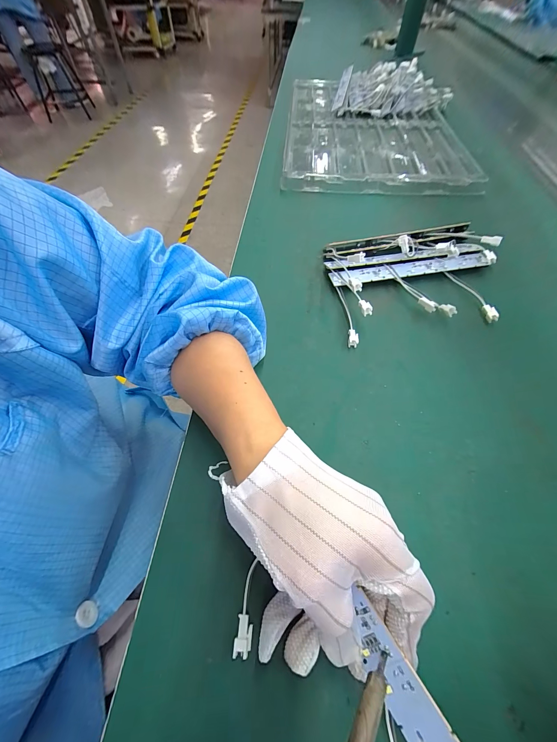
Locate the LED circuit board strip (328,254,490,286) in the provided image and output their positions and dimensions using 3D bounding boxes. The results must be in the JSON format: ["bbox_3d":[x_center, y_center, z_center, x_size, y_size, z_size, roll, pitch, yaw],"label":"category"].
[{"bbox_3d":[0.157,-0.121,0.329,0.192,0.009,0.023,-8,59,-5],"label":"LED circuit board strip"}]

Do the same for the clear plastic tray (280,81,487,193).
[{"bbox_3d":[0.183,-0.511,0.571,0.321,0.023,0.530,3,58,2],"label":"clear plastic tray"}]

